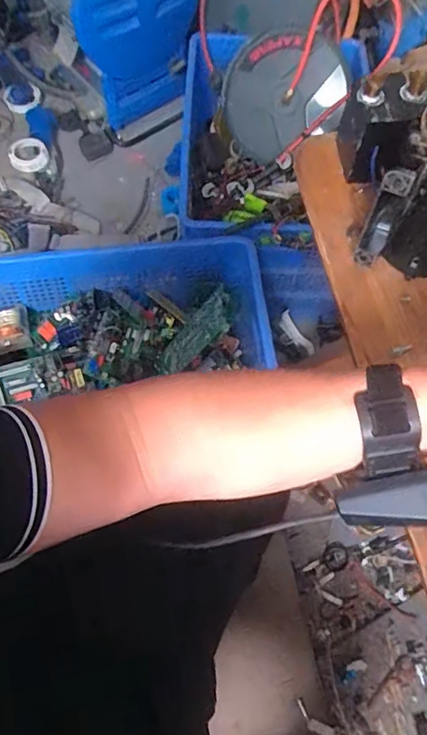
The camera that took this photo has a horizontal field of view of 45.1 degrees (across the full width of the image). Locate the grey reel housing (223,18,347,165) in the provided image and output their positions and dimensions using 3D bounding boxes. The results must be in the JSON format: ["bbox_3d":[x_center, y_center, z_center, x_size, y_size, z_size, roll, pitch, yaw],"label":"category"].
[{"bbox_3d":[0.170,-0.655,1.284,0.287,0.307,0.097,4,65,0],"label":"grey reel housing"}]

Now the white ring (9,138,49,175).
[{"bbox_3d":[-0.528,-0.605,1.466,0.106,0.022,0.095,-22,93,-10],"label":"white ring"}]

